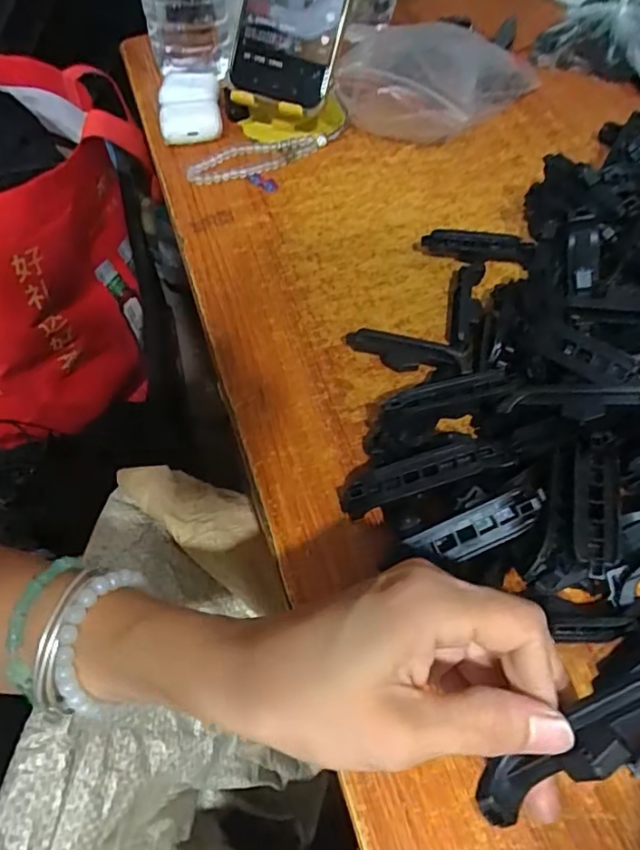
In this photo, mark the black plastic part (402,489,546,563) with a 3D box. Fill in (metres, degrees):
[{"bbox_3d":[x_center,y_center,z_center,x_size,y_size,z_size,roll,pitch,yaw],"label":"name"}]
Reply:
[{"bbox_3d":[0.069,0.045,0.250,0.061,0.016,0.016,-16,58,-9],"label":"black plastic part"}]

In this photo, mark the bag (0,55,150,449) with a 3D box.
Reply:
[{"bbox_3d":[-0.351,-0.189,0.639,0.275,0.282,0.304,-2,57,1],"label":"bag"}]

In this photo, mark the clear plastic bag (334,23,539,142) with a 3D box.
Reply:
[{"bbox_3d":[0.102,-0.284,0.474,0.174,0.053,0.094,-10,57,-5],"label":"clear plastic bag"}]

